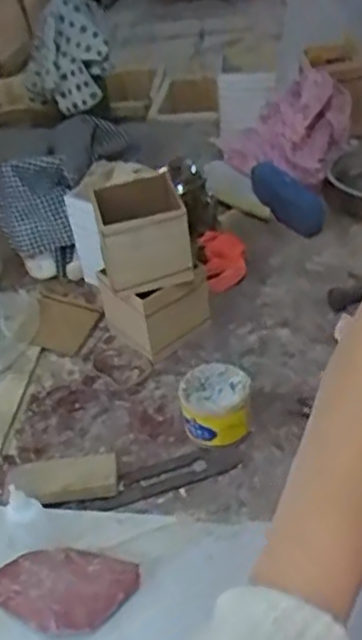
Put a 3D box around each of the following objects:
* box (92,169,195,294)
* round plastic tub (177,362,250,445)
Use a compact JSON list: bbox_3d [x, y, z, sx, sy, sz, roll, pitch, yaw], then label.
[{"bbox_3d":[-0.046,-0.109,0.844,0.107,0.106,0.109,-11,39,-4],"label":"box"},{"bbox_3d":[0.038,0.095,0.774,0.074,0.059,0.075,-5,39,4],"label":"round plastic tub"}]

